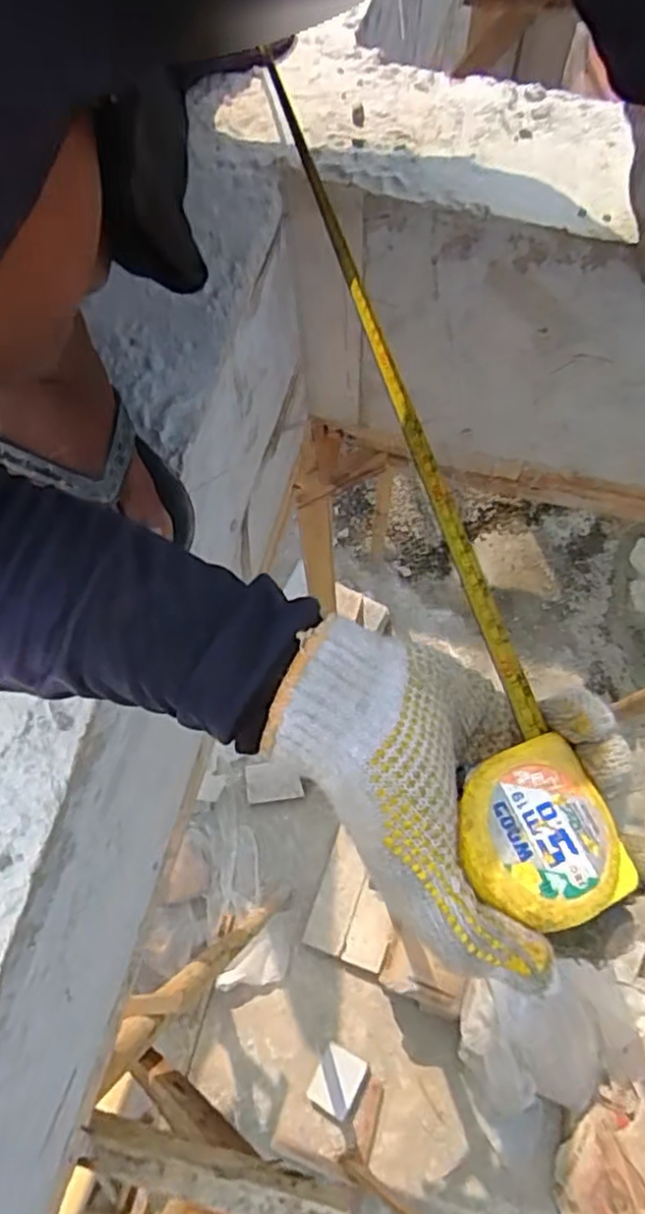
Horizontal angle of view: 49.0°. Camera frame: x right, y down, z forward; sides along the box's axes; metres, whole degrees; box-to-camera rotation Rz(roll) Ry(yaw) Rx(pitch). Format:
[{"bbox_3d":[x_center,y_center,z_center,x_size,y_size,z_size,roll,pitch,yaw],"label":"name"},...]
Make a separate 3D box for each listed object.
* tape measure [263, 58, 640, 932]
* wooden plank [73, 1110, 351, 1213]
[{"bbox_3d":[0.025,-0.132,0.402,0.058,0.032,0.585,-13,59,-3],"label":"tape measure"},{"bbox_3d":[-0.114,0.599,0.743,0.289,0.037,0.058,14,72,6],"label":"wooden plank"}]

